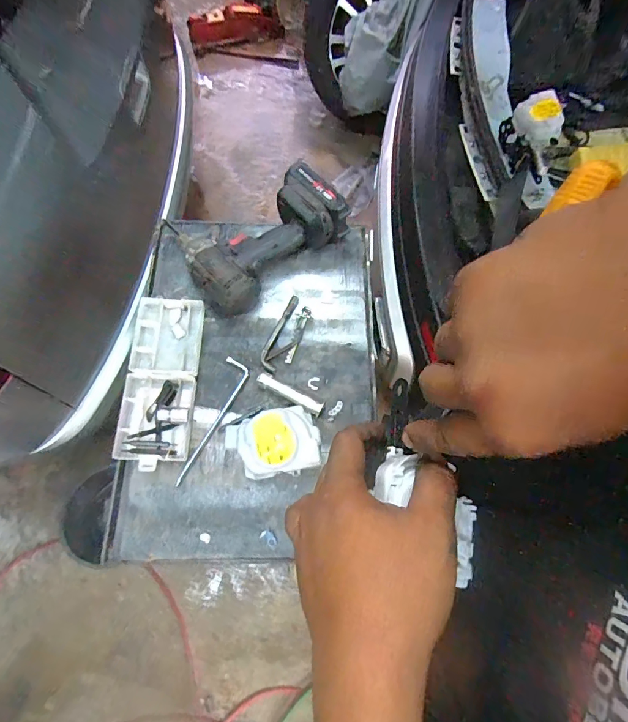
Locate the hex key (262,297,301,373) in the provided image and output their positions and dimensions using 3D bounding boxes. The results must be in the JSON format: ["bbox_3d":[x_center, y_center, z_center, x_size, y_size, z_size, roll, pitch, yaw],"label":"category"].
[{"bbox_3d":[-0.049,-0.042,0.567,0.024,0.009,0.113,16,69,4],"label":"hex key"}]

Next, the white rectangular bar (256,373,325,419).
[{"bbox_3d":[-0.031,0.042,0.532,0.094,0.010,0.019,27,70,8],"label":"white rectangular bar"}]

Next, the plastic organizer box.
[{"bbox_3d":[-0.202,0.022,0.535,0.087,0.028,0.226,0,69,-2],"label":"plastic organizer box"}]

